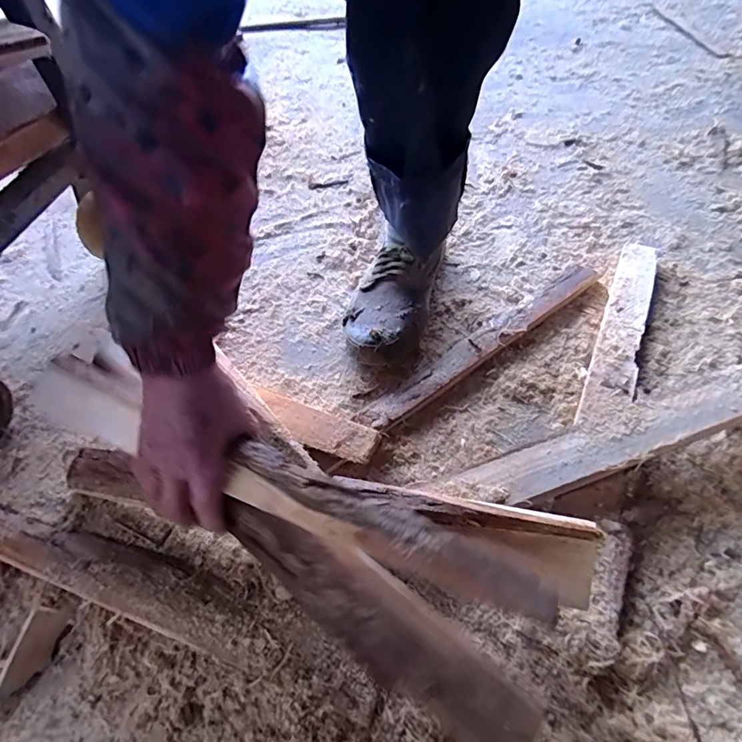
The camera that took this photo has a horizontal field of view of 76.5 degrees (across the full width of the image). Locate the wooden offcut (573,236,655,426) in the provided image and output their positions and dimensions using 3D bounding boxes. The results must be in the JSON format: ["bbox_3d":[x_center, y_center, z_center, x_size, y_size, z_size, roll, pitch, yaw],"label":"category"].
[{"bbox_3d":[0.298,-0.055,0.557,0.045,0.020,0.304,19,57,19],"label":"wooden offcut"}]

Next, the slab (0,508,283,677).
[{"bbox_3d":[-0.244,0.188,0.442,0.369,0.032,0.055,14,55,15],"label":"slab"}]

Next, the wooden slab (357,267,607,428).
[{"bbox_3d":[0.139,-0.036,0.567,0.360,0.024,0.041,-31,56,-17],"label":"wooden slab"}]

